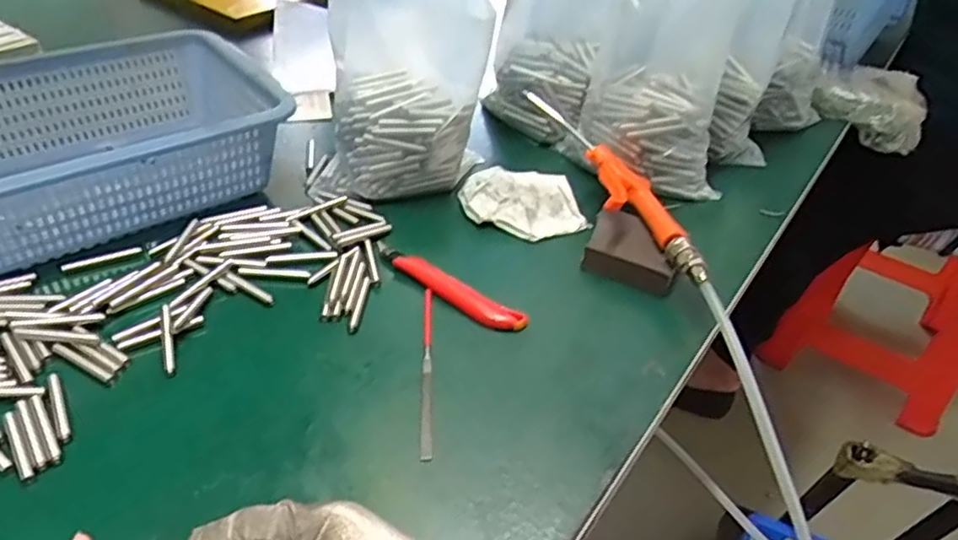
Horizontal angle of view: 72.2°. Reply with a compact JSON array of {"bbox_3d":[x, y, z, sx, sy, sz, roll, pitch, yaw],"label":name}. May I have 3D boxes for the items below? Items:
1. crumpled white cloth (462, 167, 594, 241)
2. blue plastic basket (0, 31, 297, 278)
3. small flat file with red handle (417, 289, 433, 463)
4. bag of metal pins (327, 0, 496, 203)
[{"bbox_3d":[0.042,-0.065,0.636,0.110,0.019,0.102,-9,40,-16],"label":"crumpled white cloth"},{"bbox_3d":[-0.357,-0.123,0.607,0.296,0.093,0.230,-25,47,-32],"label":"blue plastic basket"},{"bbox_3d":[-0.038,0.068,0.477,0.009,0.004,0.162,1,39,-4],"label":"small flat file with red handle"},{"bbox_3d":[-0.064,-0.173,0.614,0.138,0.214,0.088,-8,40,-15],"label":"bag of metal pins"}]

